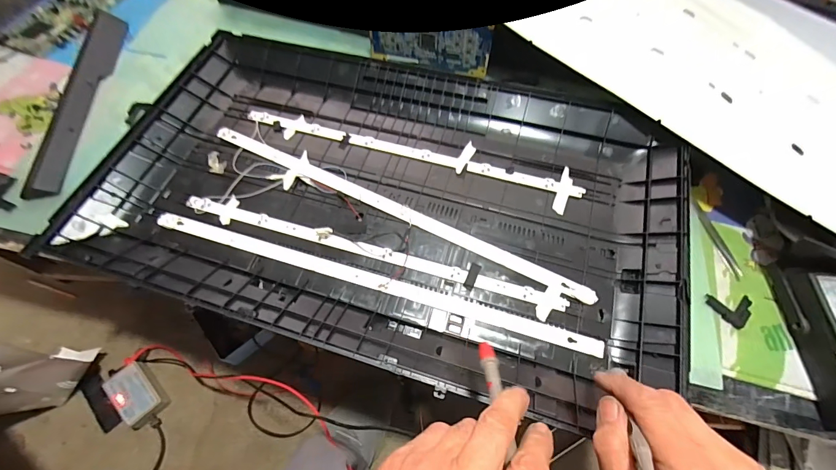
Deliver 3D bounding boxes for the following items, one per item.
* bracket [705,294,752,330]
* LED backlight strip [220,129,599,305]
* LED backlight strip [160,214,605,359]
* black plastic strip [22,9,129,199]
[{"bbox_3d":[0.379,0.092,0.439,0.054,0.011,0.040,4,61,-1],"label":"bracket"},{"bbox_3d":[-0.044,-0.038,0.476,0.548,0.006,0.020,25,66,13],"label":"LED backlight strip"},{"bbox_3d":[-0.064,0.051,0.434,0.543,0.011,0.024,16,64,9],"label":"LED backlight strip"},{"bbox_3d":[-0.528,-0.232,0.572,0.060,0.010,0.387,-7,63,-3],"label":"black plastic strip"}]

